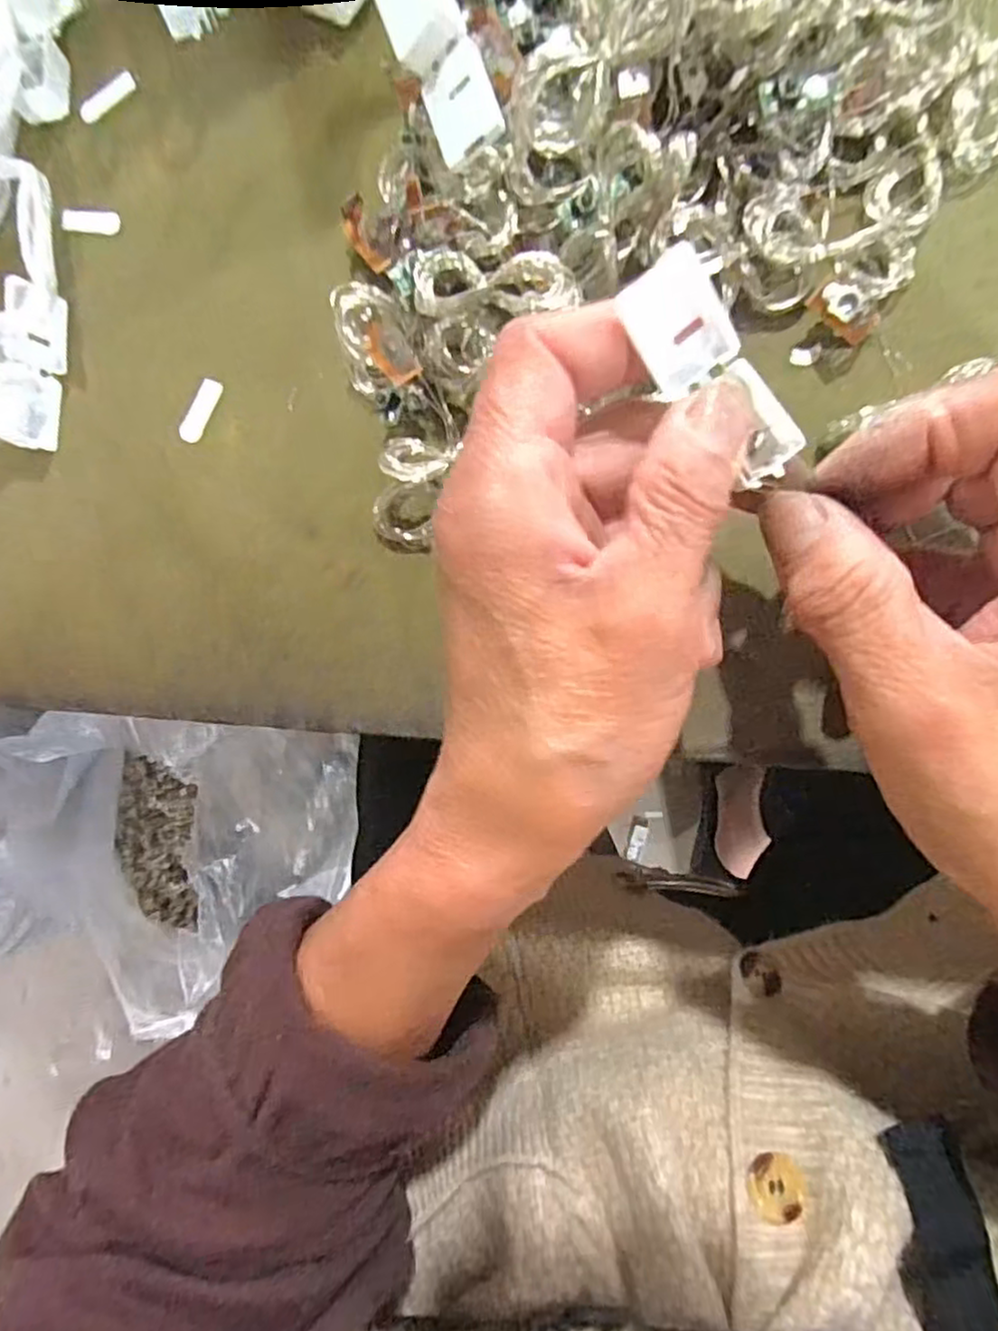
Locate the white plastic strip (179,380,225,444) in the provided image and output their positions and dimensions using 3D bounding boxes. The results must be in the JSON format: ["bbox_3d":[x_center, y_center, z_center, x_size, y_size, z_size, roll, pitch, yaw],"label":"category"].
[{"bbox_3d":[-0.104,-0.089,0.241,0.007,0.004,0.023,25,90,10],"label":"white plastic strip"}]

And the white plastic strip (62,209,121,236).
[{"bbox_3d":[-0.149,-0.162,0.251,0.021,0.004,0.008,4,95,3],"label":"white plastic strip"}]

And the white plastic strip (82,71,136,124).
[{"bbox_3d":[-0.144,-0.209,0.254,0.024,0.004,0.006,-34,82,5],"label":"white plastic strip"}]

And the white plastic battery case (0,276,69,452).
[{"bbox_3d":[-0.165,-0.104,0.243,0.008,0.023,0.053,13,90,31],"label":"white plastic battery case"}]

